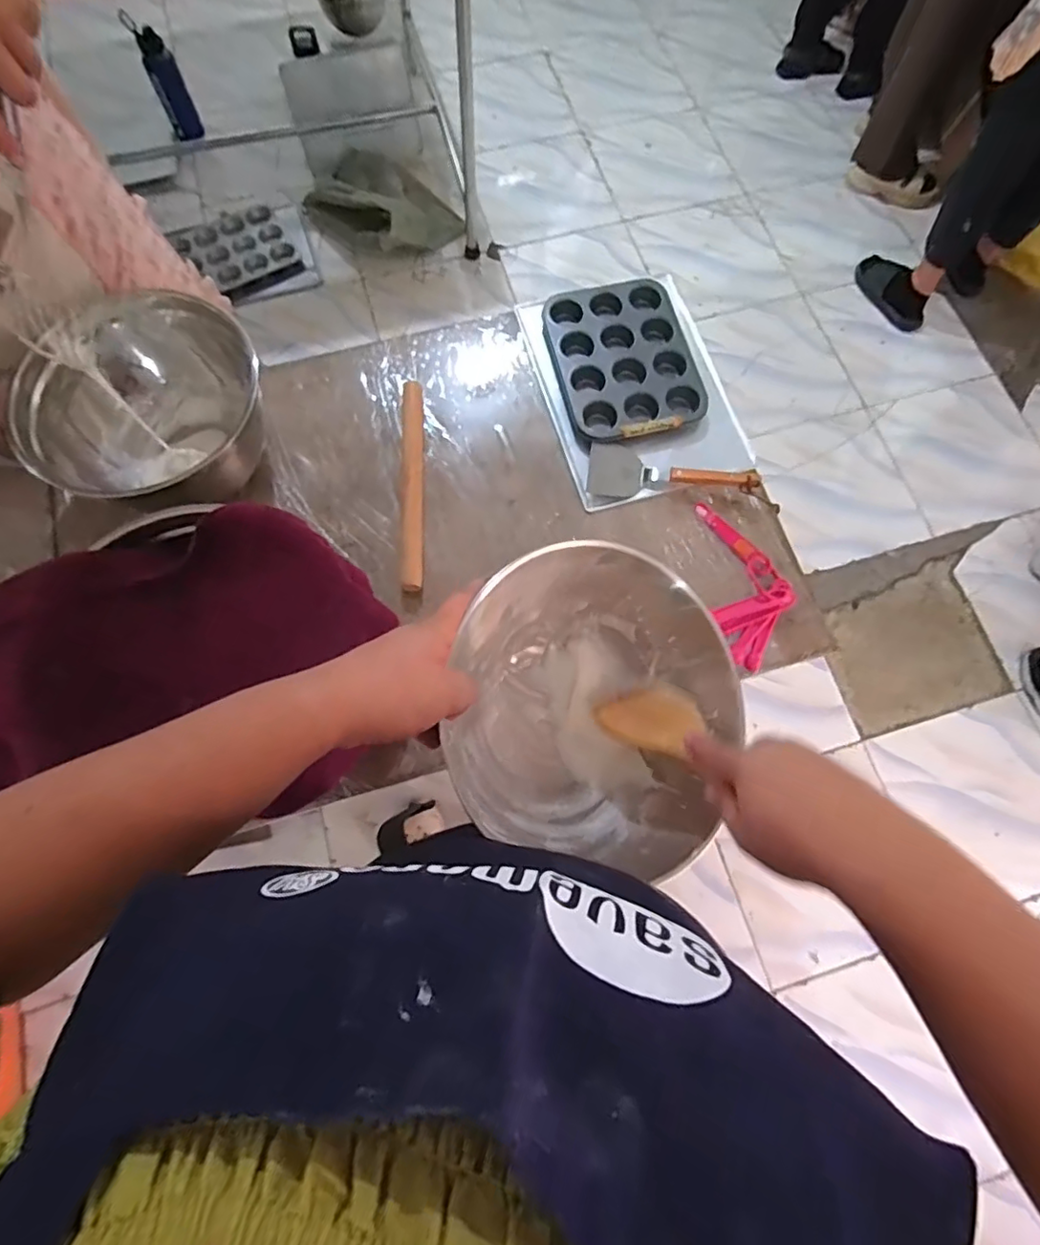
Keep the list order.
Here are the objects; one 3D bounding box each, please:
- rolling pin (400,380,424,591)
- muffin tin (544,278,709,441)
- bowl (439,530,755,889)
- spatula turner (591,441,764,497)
[{"bbox_3d":[-0.144,-0.186,0.782,0.029,0.025,0.288,-2,75,-2],"label":"rolling pin"},{"bbox_3d":[0.146,-0.376,0.831,0.182,0.024,0.240,-14,76,-5],"label":"muffin tin"},{"bbox_3d":[0.061,0.060,0.444,0.203,0.118,0.214,0,75,-1],"label":"bowl"},{"bbox_3d":[0.203,-0.204,0.782,0.216,0.038,0.076,6,75,0],"label":"spatula turner"}]

